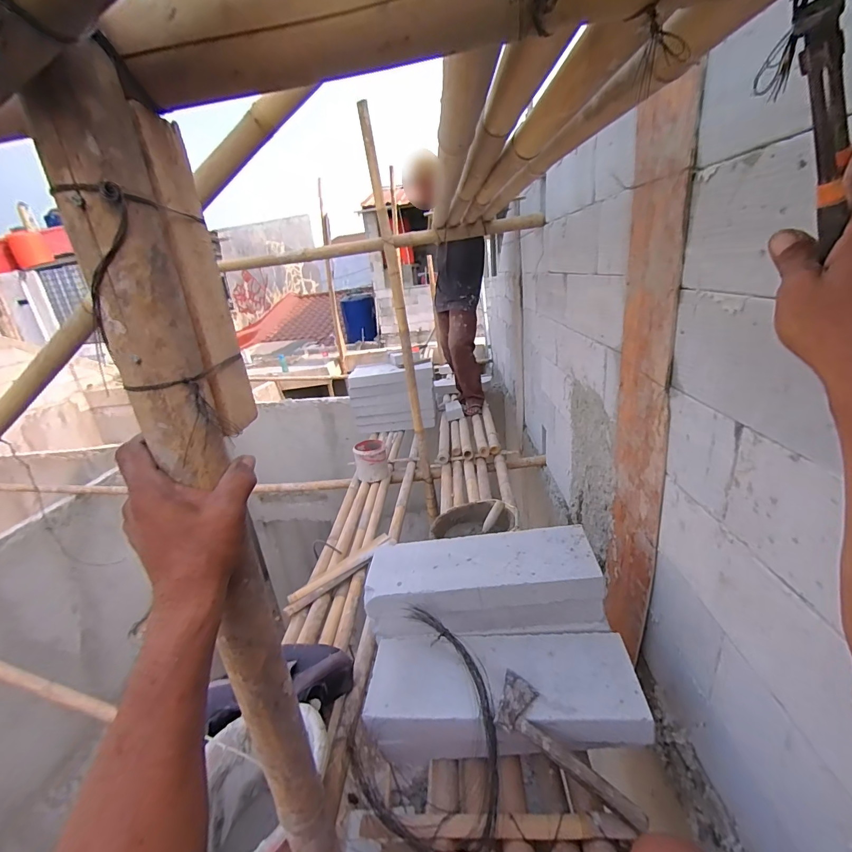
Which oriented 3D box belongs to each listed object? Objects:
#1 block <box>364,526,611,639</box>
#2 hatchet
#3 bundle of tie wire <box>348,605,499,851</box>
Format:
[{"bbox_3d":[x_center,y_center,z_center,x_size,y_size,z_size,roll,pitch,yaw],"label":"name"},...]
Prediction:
[{"bbox_3d":[0.142,0.420,1.060,0.585,0.172,0.216,-5,21,4],"label":"block"},{"bbox_3d":[0.282,0.652,0.785,0.317,0.026,0.104,34,39,24],"label":"hatchet"},{"bbox_3d":[0.015,0.650,0.848,0.351,0.051,0.389,14,67,33],"label":"bundle of tie wire"}]

